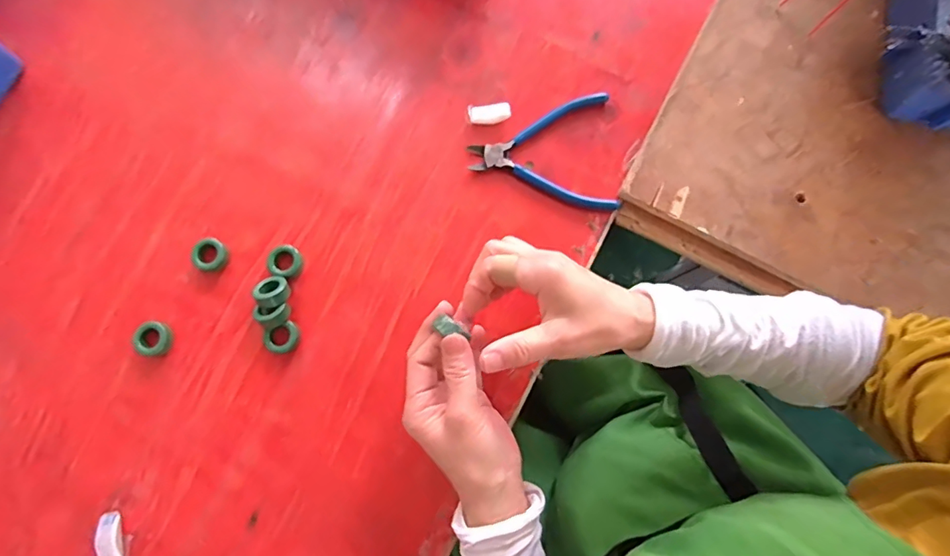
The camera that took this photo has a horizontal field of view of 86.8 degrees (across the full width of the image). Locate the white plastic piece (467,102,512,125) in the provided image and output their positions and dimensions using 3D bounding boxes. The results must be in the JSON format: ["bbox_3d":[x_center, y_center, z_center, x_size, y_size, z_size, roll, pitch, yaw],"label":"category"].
[{"bbox_3d":[0.015,-0.159,0.489,0.041,0.008,0.021,-7,79,0],"label":"white plastic piece"}]

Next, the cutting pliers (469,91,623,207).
[{"bbox_3d":[0.064,-0.124,0.488,0.140,0.007,0.116,-1,79,1],"label":"cutting pliers"}]

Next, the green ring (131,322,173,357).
[{"bbox_3d":[-0.294,0.055,0.458,0.034,0.010,0.030,7,80,3],"label":"green ring"}]

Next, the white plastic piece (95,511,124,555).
[{"bbox_3d":[-0.310,0.224,0.426,0.017,0.010,0.045,-13,79,-1],"label":"white plastic piece"}]

